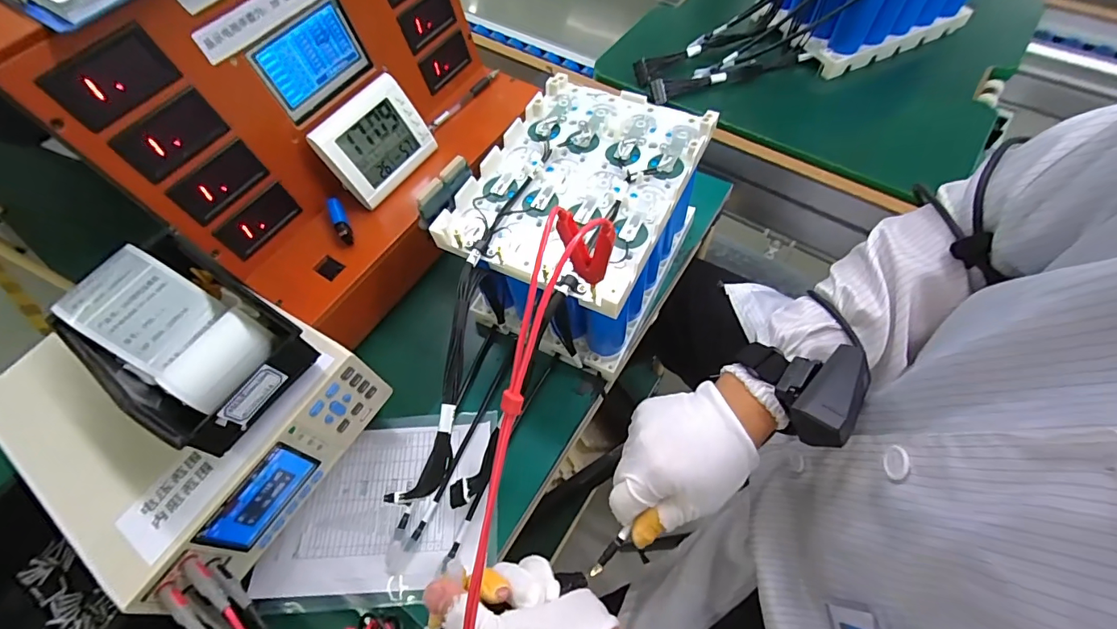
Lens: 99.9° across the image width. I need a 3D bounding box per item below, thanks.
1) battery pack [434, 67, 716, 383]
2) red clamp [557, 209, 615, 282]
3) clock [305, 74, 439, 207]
[{"bbox_3d":[0.021,-0.083,0.476,0.180,0.146,0.259,24,65,16],"label":"battery pack"},{"bbox_3d":[0.019,-0.044,0.308,0.035,0.066,0.013,-7,61,0],"label":"red clamp"},{"bbox_3d":[-0.193,-0.183,0.498,0.022,0.091,0.111,16,60,42],"label":"clock"}]

